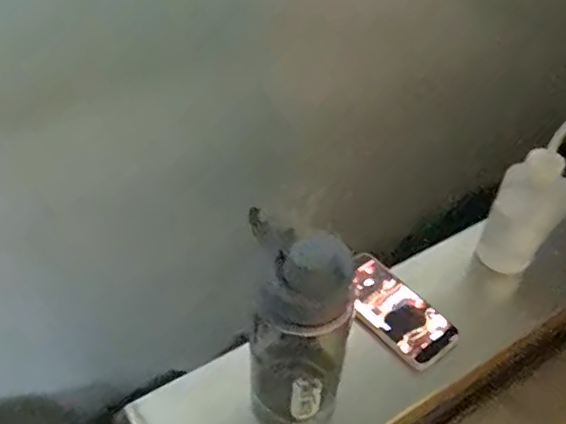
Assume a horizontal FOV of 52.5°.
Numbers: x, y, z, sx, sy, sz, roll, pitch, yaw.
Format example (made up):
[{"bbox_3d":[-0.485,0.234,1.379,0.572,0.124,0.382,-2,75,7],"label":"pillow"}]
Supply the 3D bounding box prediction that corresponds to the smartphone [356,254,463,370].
[{"bbox_3d":[0.134,0.118,0.702,0.085,0.013,0.160,-29,52,-29],"label":"smartphone"}]

